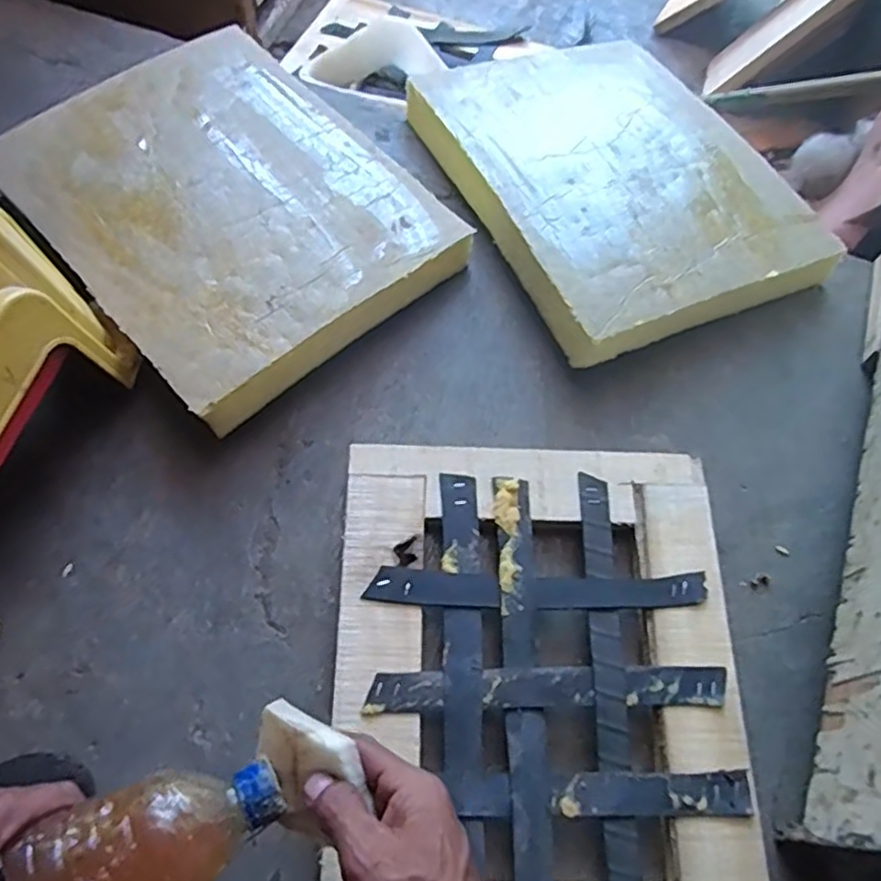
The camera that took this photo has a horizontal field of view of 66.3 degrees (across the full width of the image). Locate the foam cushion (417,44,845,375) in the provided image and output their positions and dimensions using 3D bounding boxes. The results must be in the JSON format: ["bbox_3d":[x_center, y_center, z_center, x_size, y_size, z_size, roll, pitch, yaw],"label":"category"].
[{"bbox_3d":[0.185,-0.288,0.733,0.311,0.064,0.393,-23,70,-12],"label":"foam cushion"}]

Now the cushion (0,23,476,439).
[{"bbox_3d":[-0.217,-0.237,0.691,0.319,0.069,0.393,-40,74,-17],"label":"cushion"}]

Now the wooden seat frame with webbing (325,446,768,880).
[{"bbox_3d":[0.076,0.194,0.529,0.309,0.028,0.390,1,67,-2],"label":"wooden seat frame with webbing"}]

